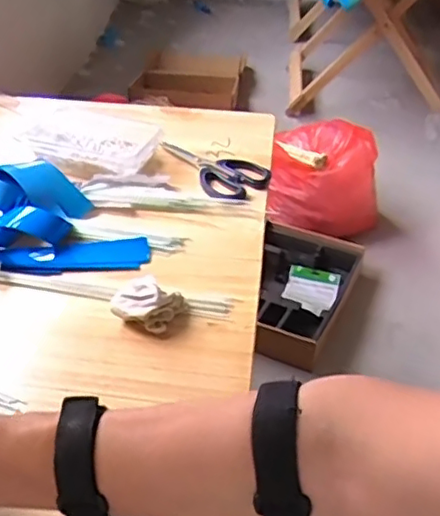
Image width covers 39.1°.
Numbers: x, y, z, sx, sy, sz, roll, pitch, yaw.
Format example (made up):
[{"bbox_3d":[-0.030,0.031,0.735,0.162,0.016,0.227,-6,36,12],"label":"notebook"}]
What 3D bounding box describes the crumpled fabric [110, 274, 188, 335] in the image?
[{"bbox_3d":[-0.076,0.048,0.662,0.079,0.038,0.055,6,40,4],"label":"crumpled fabric"}]

